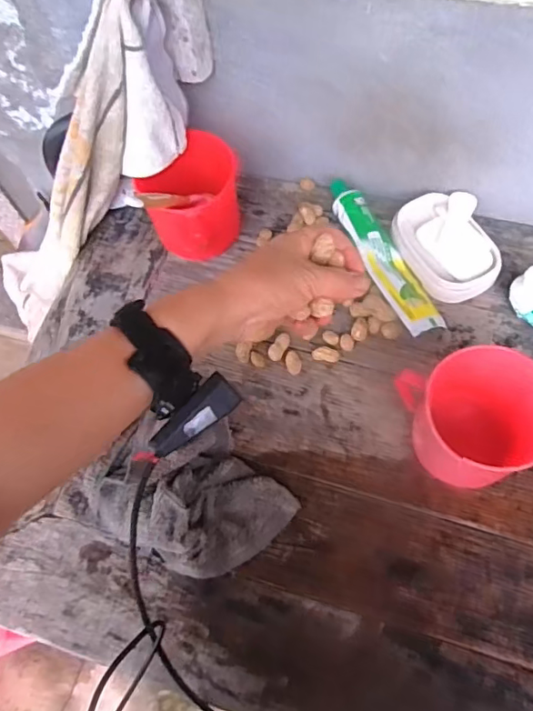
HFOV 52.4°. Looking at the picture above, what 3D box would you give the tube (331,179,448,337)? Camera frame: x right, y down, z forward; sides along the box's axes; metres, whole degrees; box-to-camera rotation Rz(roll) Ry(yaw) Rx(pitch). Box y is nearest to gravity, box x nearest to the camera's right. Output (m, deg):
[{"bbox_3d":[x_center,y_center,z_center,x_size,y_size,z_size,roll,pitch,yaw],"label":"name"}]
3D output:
[{"bbox_3d":[0.115,-0.108,0.557,0.044,0.018,0.200,-22,67,-7],"label":"tube"}]

